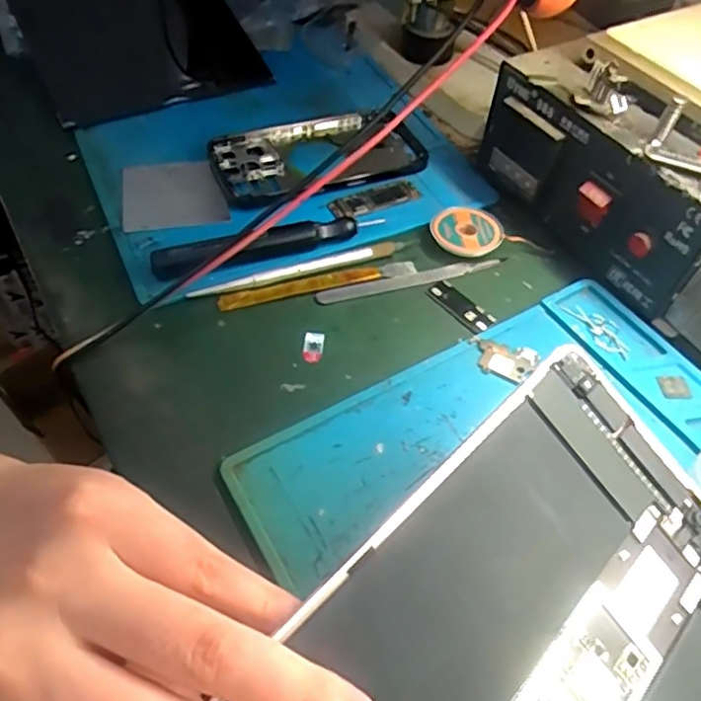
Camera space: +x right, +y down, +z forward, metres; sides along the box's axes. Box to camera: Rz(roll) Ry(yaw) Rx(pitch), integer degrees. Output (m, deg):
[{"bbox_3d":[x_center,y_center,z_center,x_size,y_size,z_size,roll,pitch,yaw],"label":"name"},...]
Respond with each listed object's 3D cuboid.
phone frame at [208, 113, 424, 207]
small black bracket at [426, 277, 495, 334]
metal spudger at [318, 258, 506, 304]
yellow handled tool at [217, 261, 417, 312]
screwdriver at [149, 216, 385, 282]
[{"bbox_3d":[-0.022,-0.139,0.427,0.146,0.012,0.069,-17,55,-15],"label":"phone frame"},{"bbox_3d":[0.065,-0.026,0.355,0.016,0.004,0.044,-33,60,-25],"label":"small black bracket"},{"bbox_3d":[0.039,-0.044,0.365,0.120,0.004,0.011,-12,53,-12],"label":"metal spudger"},{"bbox_3d":[-0.018,-0.040,0.357,0.119,0.004,0.010,-12,53,-12],"label":"yellow handled tool"},{"bbox_3d":[-0.048,-0.063,0.359,0.137,0.018,0.020,-13,54,-12],"label":"screwdriver"}]

